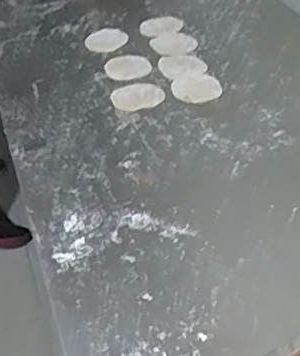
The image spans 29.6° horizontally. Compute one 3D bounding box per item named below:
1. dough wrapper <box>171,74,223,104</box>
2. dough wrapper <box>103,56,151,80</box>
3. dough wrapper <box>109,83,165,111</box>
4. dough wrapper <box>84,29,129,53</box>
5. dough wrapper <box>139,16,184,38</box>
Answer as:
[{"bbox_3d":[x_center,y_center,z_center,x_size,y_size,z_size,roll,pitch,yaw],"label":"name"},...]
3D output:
[{"bbox_3d":[0.076,-0.147,0.934,0.078,0.004,0.079,-8,43,-3],"label":"dough wrapper"},{"bbox_3d":[-0.039,-0.196,0.999,0.078,0.006,0.078,-5,45,-1],"label":"dough wrapper"},{"bbox_3d":[-0.021,-0.135,0.936,0.082,0.005,0.082,-13,43,-9],"label":"dough wrapper"},{"bbox_3d":[-0.083,-0.259,1.069,0.081,0.005,0.089,-3,43,3],"label":"dough wrapper"},{"bbox_3d":[0.021,-0.295,1.100,0.088,0.004,0.088,0,44,0],"label":"dough wrapper"}]

